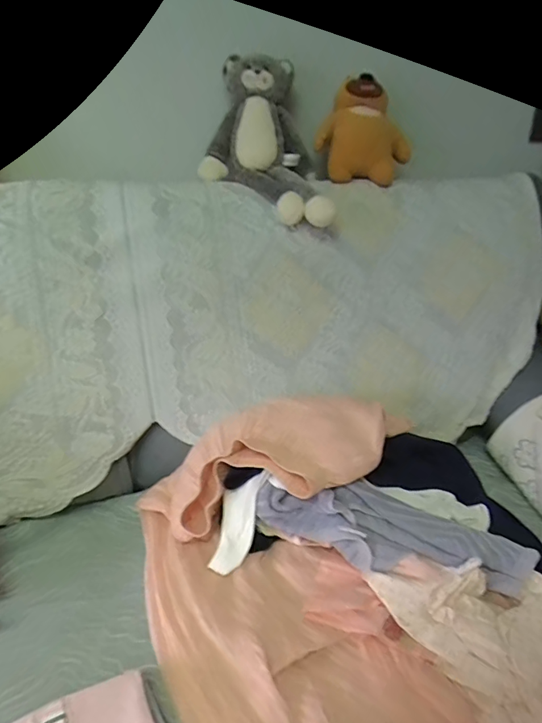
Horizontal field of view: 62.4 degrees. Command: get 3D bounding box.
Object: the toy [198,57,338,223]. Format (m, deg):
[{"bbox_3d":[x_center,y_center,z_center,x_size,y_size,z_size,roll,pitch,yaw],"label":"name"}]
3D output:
[{"bbox_3d":[-0.014,-0.382,0.787,0.216,0.244,0.189,-2,25,0],"label":"toy"}]

